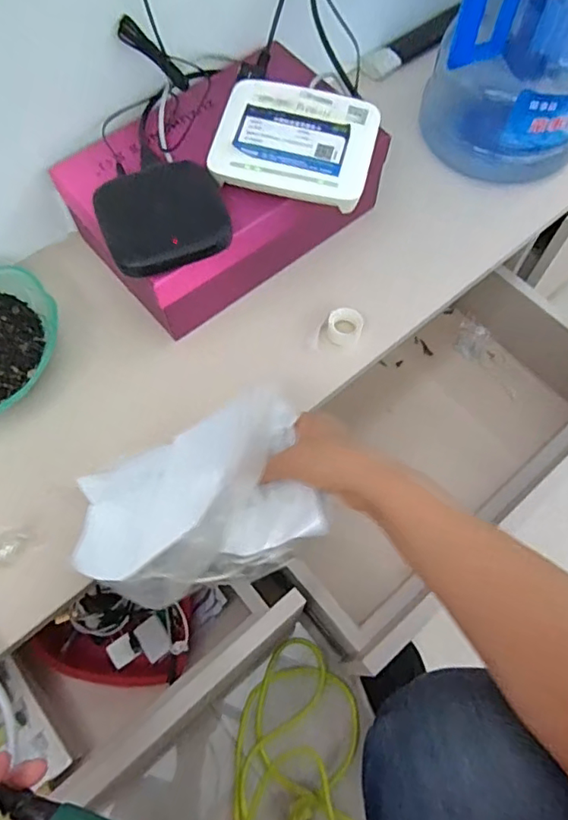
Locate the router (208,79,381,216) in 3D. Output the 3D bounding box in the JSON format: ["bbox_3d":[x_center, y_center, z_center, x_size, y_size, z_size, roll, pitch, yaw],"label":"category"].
[{"bbox_3d":[0.010,-0.258,0.530,0.148,0.026,0.128,12,67,5],"label":"router"}]

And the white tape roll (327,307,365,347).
[{"bbox_3d":[0.064,-0.086,0.573,0.035,0.027,0.033,0,66,0],"label":"white tape roll"}]

